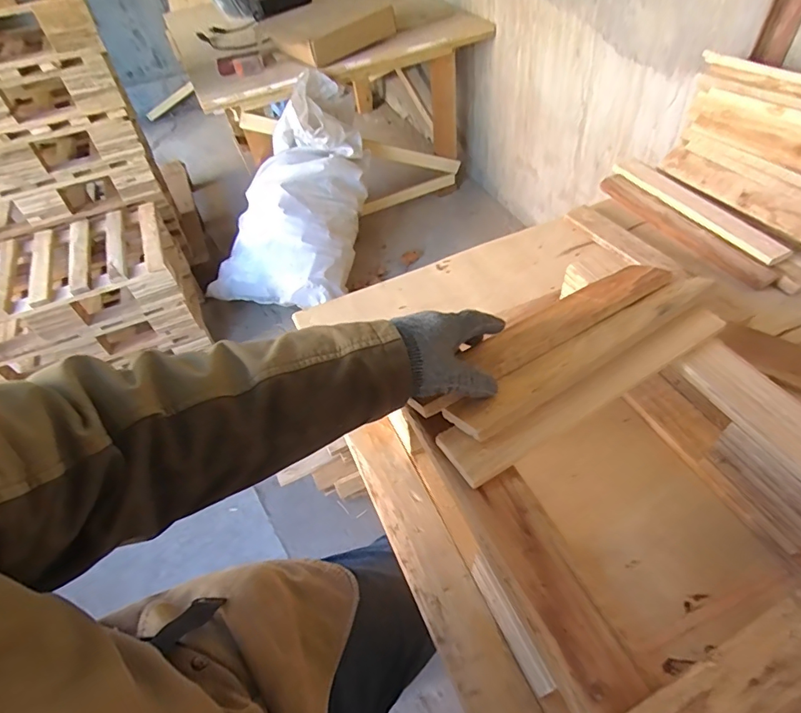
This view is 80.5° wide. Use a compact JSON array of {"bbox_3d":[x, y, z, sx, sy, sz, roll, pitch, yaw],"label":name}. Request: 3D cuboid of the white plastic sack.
[{"bbox_3d":[-0.340,-0.544,1.610,0.421,0.284,0.801,16,87,19],"label":"white plastic sack"}]

